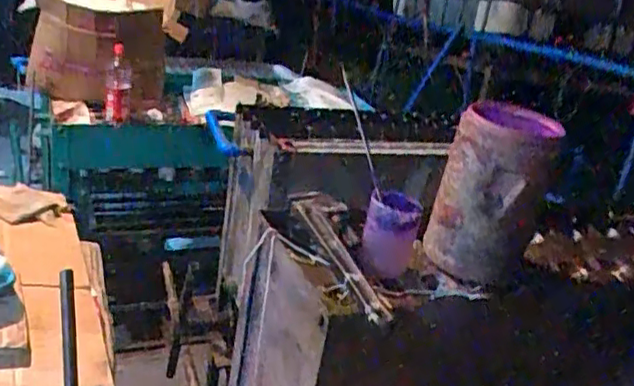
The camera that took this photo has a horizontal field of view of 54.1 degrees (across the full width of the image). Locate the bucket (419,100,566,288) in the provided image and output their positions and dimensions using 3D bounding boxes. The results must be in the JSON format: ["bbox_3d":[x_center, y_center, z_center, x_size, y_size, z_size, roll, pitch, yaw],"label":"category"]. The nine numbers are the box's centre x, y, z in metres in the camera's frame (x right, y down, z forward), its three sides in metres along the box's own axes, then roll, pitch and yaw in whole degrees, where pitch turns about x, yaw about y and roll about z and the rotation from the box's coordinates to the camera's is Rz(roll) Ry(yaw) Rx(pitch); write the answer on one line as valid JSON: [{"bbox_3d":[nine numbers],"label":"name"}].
[{"bbox_3d":[0.237,-0.004,0.841,0.134,0.219,0.126,15,23,17],"label":"bucket"}]

